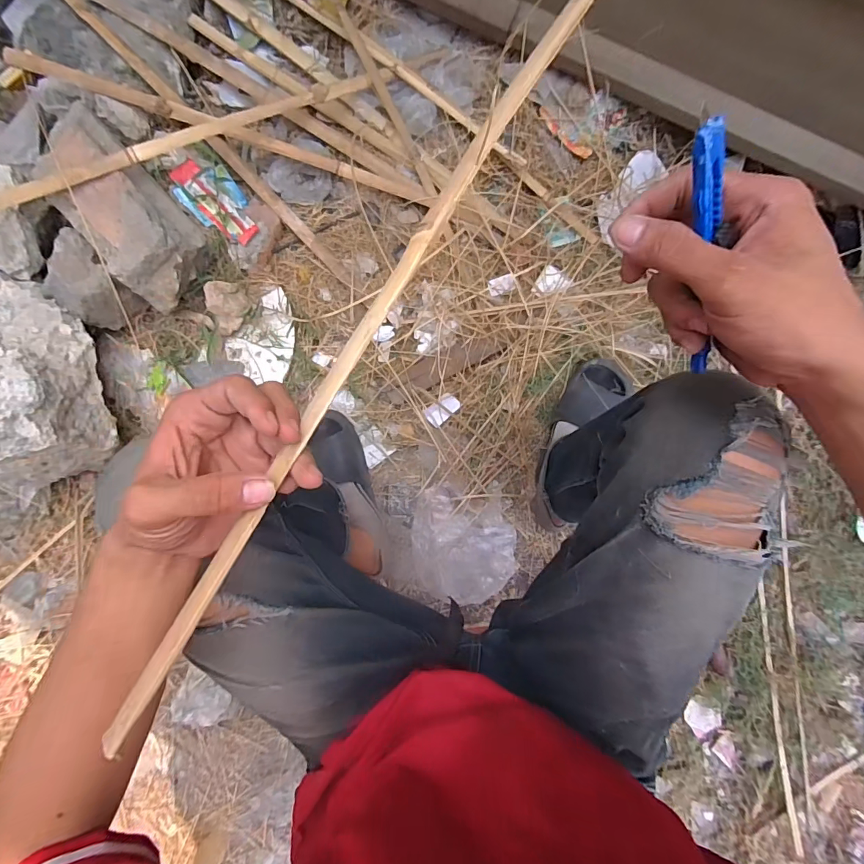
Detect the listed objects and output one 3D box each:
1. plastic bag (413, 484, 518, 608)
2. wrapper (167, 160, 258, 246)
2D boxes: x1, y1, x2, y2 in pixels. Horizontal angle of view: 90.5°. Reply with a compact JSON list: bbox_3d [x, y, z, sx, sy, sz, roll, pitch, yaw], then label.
[{"bbox_3d":[0.058,0.204,0.800,0.186,0.067,0.198,2,85,1],"label":"plastic bag"},{"bbox_3d":[-0.407,-0.443,0.836,0.205,0.045,0.106,41,87,3],"label":"wrapper"}]

